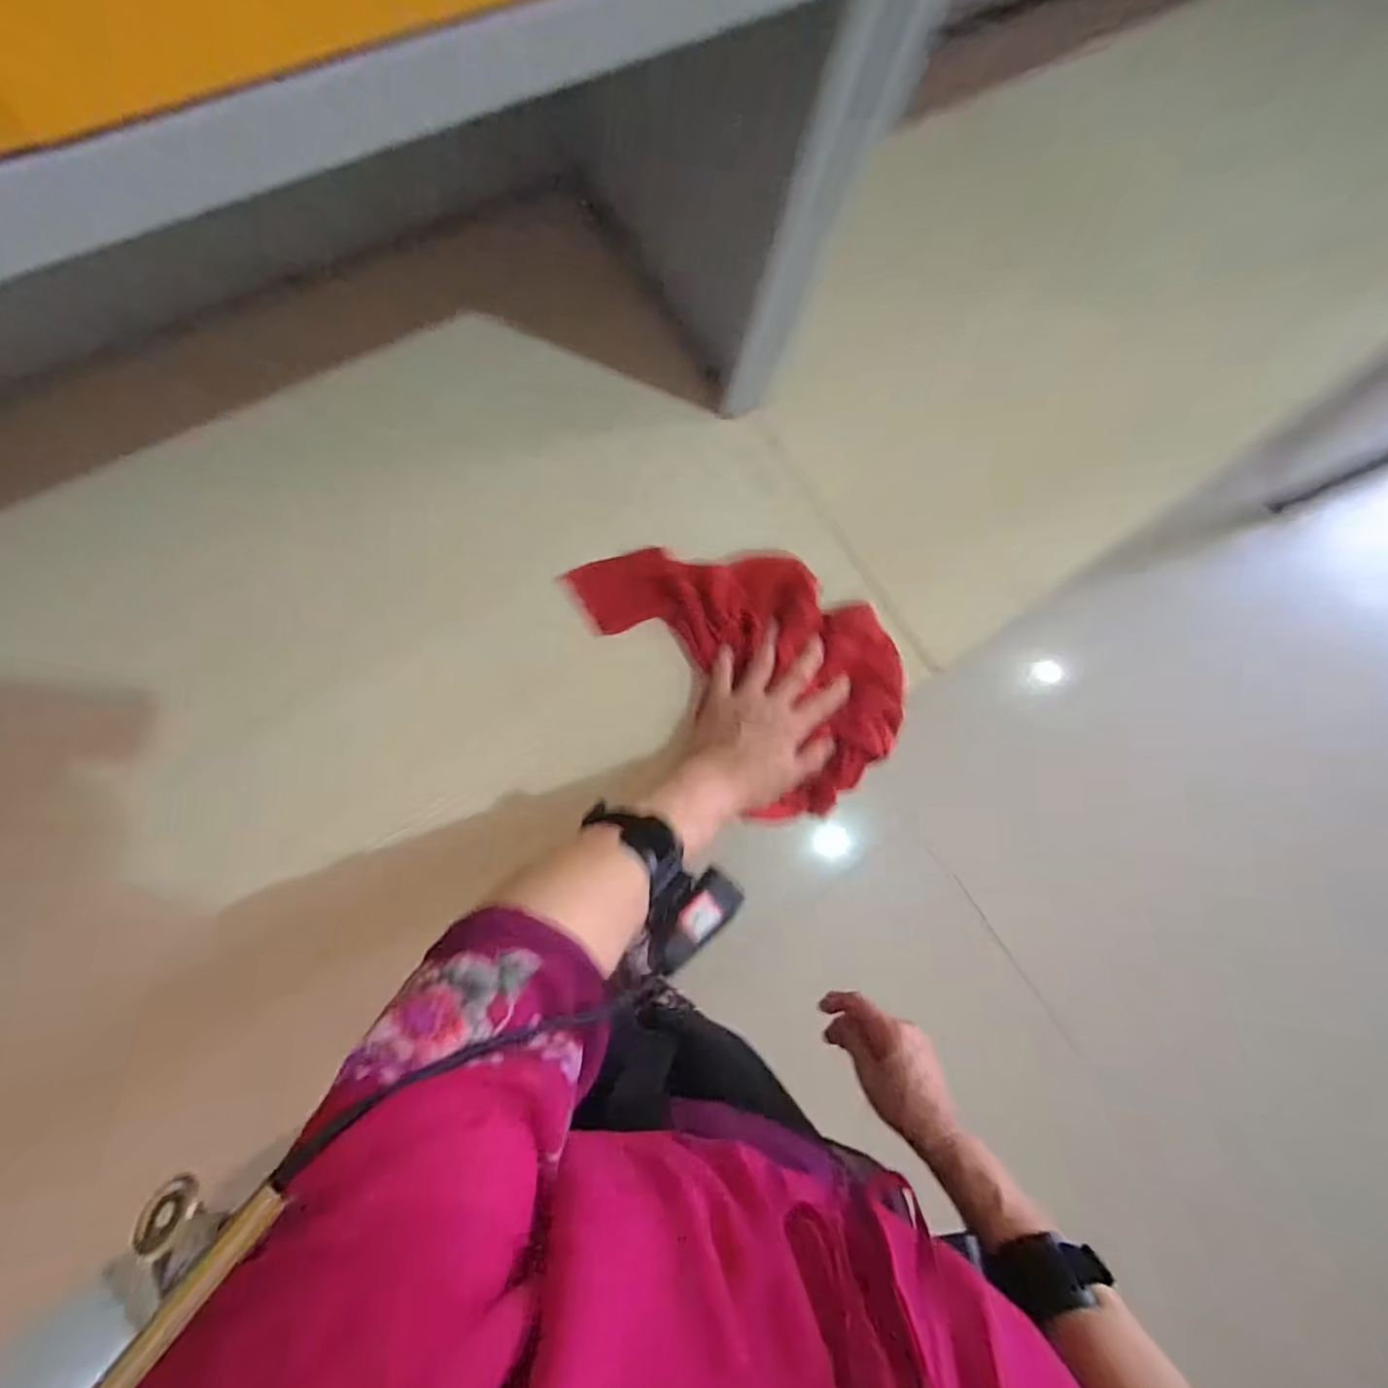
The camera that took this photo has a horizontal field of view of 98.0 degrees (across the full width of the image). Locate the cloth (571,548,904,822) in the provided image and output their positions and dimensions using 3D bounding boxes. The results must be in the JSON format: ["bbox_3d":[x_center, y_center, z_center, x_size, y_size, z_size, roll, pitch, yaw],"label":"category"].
[{"bbox_3d":[0.058,-0.042,0.514,0.186,0.033,0.283,-41,90,-7],"label":"cloth"}]

